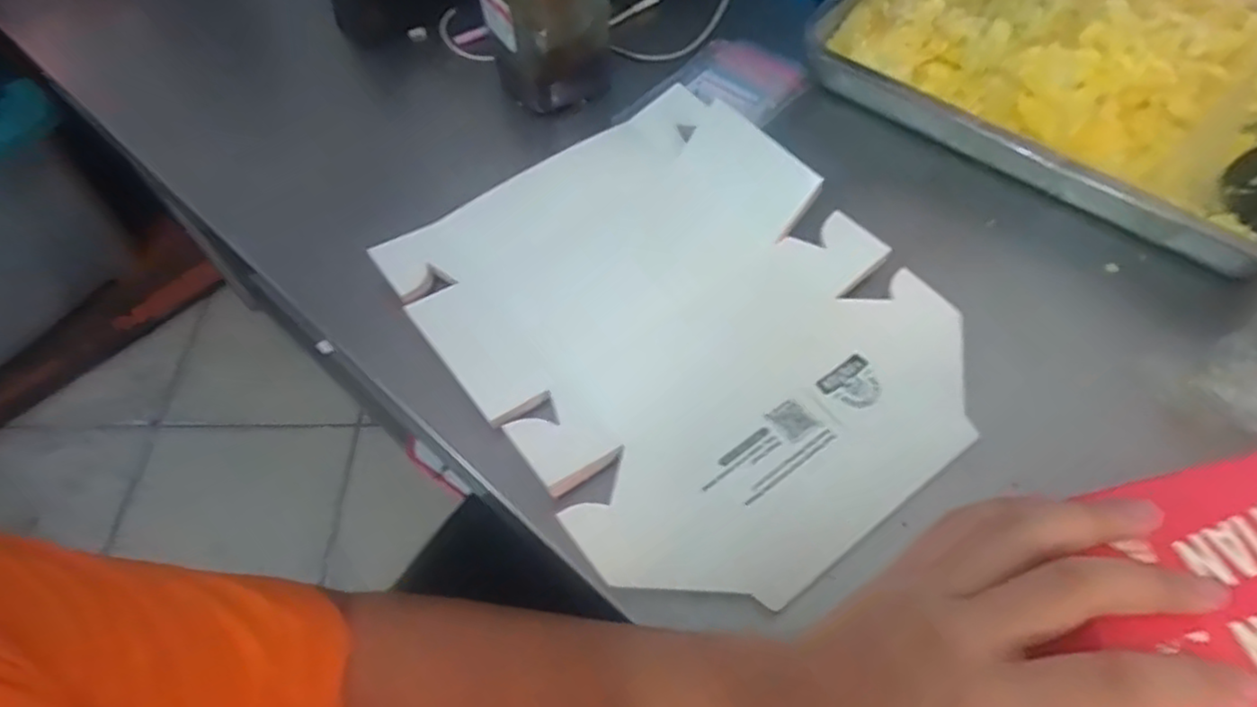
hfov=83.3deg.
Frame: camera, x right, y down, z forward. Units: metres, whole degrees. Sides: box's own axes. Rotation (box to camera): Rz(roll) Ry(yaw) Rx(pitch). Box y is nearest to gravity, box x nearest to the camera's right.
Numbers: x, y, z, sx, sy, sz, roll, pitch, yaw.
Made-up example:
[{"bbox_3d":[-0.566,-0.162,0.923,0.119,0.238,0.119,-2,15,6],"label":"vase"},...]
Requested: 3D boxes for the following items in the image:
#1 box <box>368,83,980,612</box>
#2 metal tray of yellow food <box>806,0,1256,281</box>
[{"bbox_3d":[0.033,-0.027,0.465,0.274,0.026,0.347,-34,65,-18],"label":"box"},{"bbox_3d":[0.366,-0.240,0.561,0.382,0.065,0.270,35,65,21],"label":"metal tray of yellow food"}]

